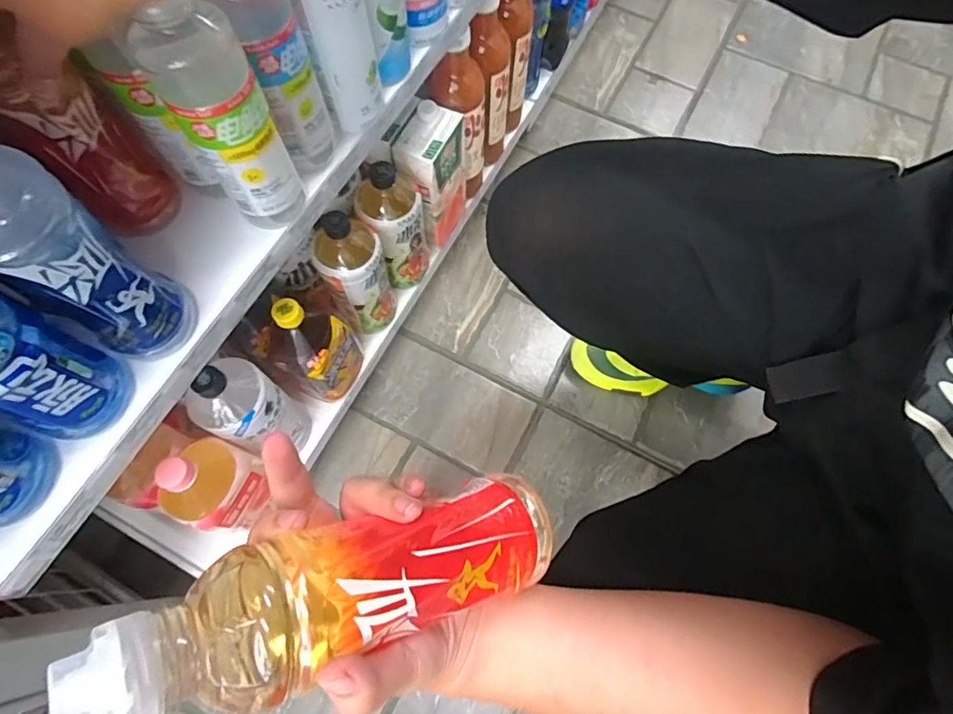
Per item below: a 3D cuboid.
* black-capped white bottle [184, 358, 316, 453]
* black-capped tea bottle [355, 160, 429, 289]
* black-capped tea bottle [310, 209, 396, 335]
[{"bbox_3d":[-0.249,0.068,0.592,0.073,0.210,0.080,31,73,10],"label":"black-capped white bottle"},{"bbox_3d":[-0.110,-0.180,0.697,0.084,0.205,0.081,-12,71,-4],"label":"black-capped tea bottle"},{"bbox_3d":[-0.157,-0.107,0.672,0.084,0.208,0.068,-29,73,-10],"label":"black-capped tea bottle"}]

